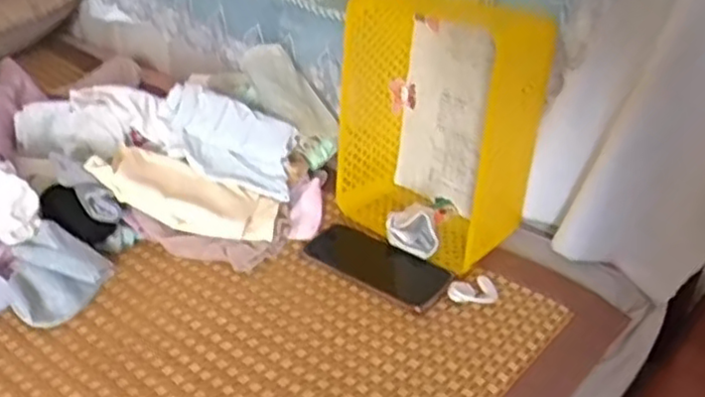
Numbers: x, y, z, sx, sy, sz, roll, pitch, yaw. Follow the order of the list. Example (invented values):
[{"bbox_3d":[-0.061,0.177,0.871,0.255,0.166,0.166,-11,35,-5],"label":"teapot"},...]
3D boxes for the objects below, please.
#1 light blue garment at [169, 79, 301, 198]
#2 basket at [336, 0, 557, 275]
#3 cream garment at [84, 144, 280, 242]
[{"bbox_3d":[-0.148,-0.071,0.836,0.166,0.098,0.027,20,-7,-3],"label":"light blue garment"},{"bbox_3d":[0.091,-0.085,0.798,0.131,0.268,0.211,-21,39,-34],"label":"basket"},{"bbox_3d":[-0.192,-0.002,0.806,0.209,0.043,0.076,20,32,-3],"label":"cream garment"}]

